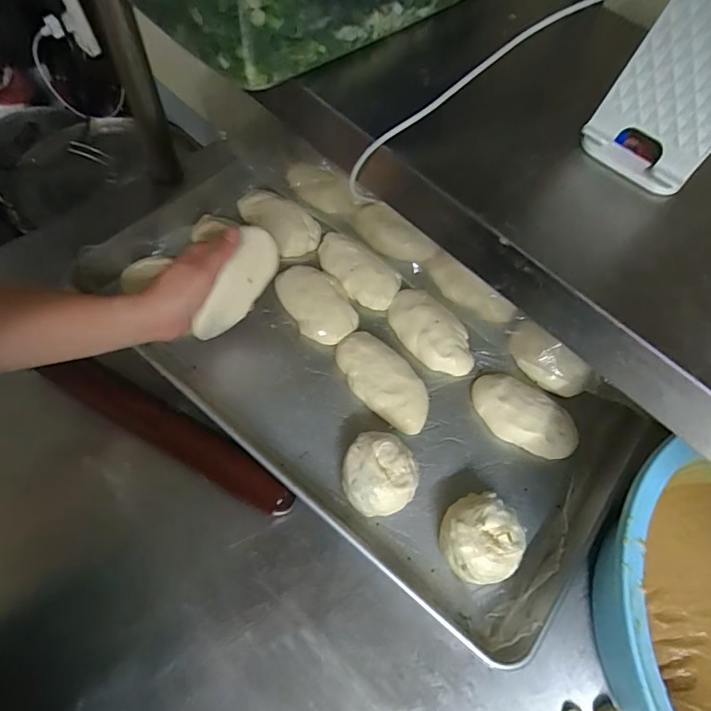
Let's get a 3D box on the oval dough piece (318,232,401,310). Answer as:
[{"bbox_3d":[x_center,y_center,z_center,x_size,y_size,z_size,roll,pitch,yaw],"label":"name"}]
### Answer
[{"bbox_3d":[0.003,-0.114,0.584,0.064,0.031,0.123,-41,73,-19],"label":"oval dough piece"}]

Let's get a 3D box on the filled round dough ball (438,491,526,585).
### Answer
[{"bbox_3d":[0.116,0.174,0.443,0.071,0.059,0.071,2,62,-5],"label":"filled round dough ball"}]

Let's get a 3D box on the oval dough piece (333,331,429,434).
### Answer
[{"bbox_3d":[0.030,0.029,0.524,0.127,0.031,0.062,42,66,15],"label":"oval dough piece"}]

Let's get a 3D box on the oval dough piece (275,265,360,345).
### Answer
[{"bbox_3d":[-0.045,-0.065,0.564,0.071,0.026,0.112,-28,70,-15],"label":"oval dough piece"}]

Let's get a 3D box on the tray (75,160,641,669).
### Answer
[{"bbox_3d":[0.015,-0.016,0.535,0.604,0.056,0.348,38,66,15],"label":"tray"}]

